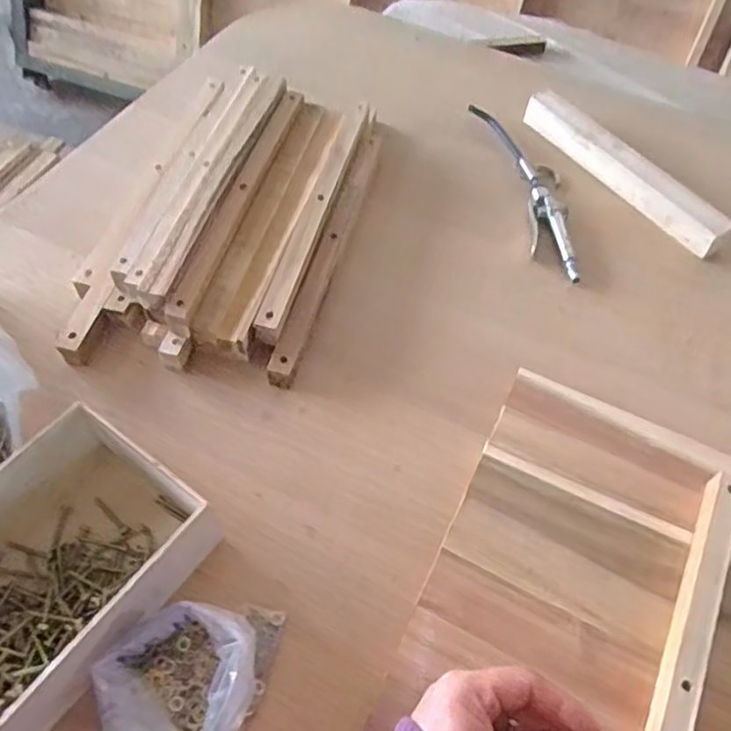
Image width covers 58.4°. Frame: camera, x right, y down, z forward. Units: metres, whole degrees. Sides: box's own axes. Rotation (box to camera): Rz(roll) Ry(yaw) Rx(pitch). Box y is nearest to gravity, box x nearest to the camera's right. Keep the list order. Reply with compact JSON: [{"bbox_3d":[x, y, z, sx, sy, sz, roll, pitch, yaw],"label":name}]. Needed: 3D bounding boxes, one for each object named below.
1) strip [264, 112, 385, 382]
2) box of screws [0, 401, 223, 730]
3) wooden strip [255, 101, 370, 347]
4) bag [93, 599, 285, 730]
[{"bbox_3d":[-0.027,-0.135,0.665,0.024,0.027,0.370,14,56,6],"label":"strip"},{"bbox_3d":[-0.213,0.144,0.442,0.136,0.074,0.193,30,59,16],"label":"box of screws"},{"bbox_3d":[-0.046,-0.156,0.646,0.021,0.017,0.321,13,56,5],"label":"wooden strip"},{"bbox_3d":[-0.117,0.198,0.417,0.100,0.051,0.109,12,56,4],"label":"bag"}]

